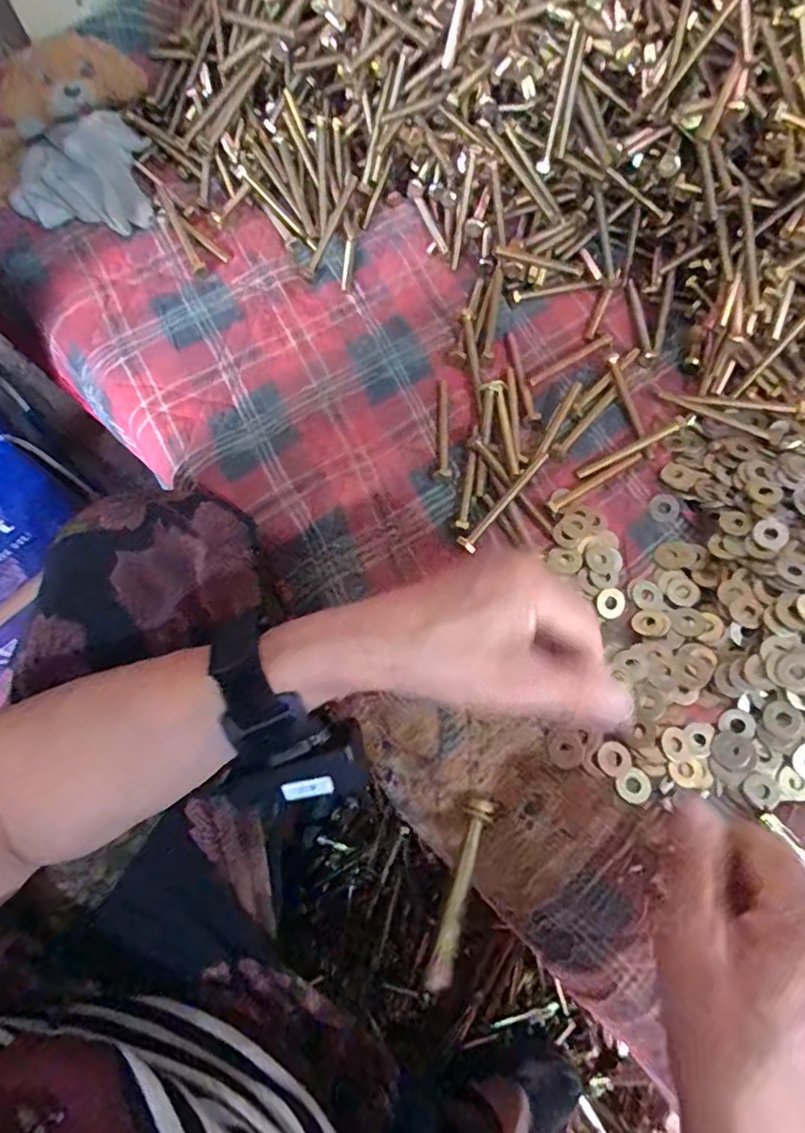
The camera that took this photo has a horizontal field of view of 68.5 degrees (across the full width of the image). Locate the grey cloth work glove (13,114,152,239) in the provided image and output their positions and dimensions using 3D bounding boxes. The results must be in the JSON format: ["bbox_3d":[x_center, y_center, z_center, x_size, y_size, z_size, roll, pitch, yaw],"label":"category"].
[{"bbox_3d":[-0.251,-0.300,0.464,0.113,0.043,0.095,-24,72,-7],"label":"grey cloth work glove"}]

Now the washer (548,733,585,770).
[{"bbox_3d":[0.095,0.106,0.340,0.019,0.004,0.020,0,71,1],"label":"washer"}]

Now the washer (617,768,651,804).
[{"bbox_3d":[0.131,0.124,0.333,0.018,0.004,0.019,0,71,1],"label":"washer"}]

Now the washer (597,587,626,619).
[{"bbox_3d":[0.132,0.023,0.374,0.018,0.005,0.020,33,75,11],"label":"washer"}]

